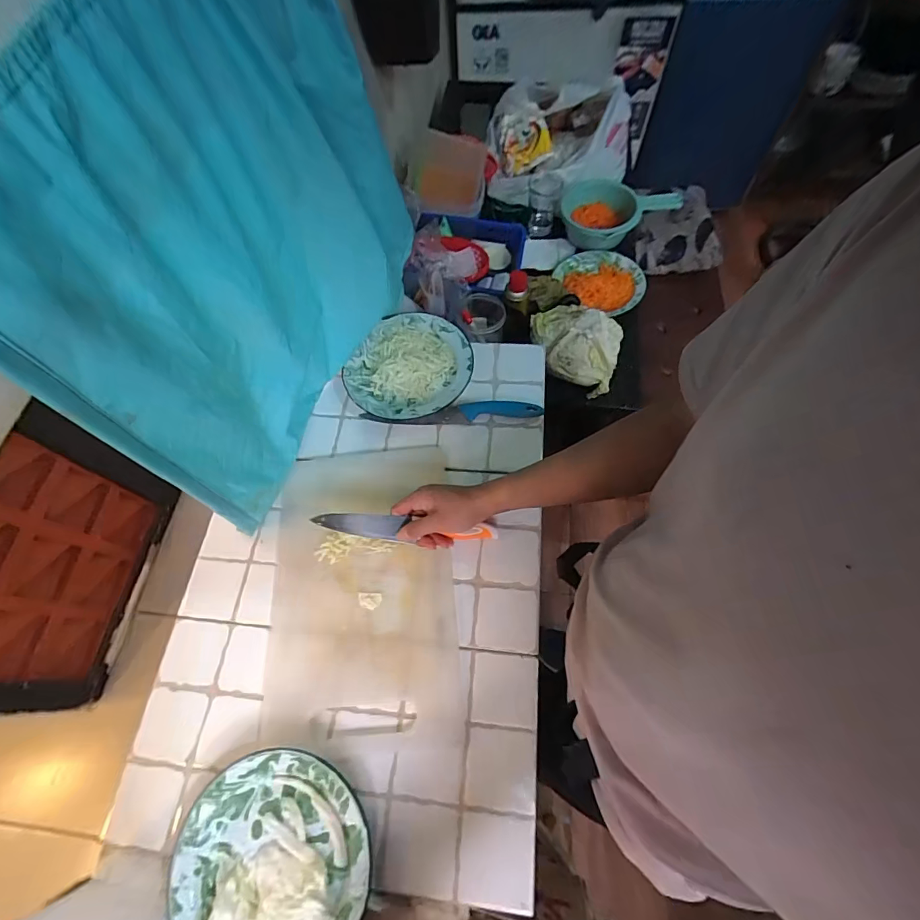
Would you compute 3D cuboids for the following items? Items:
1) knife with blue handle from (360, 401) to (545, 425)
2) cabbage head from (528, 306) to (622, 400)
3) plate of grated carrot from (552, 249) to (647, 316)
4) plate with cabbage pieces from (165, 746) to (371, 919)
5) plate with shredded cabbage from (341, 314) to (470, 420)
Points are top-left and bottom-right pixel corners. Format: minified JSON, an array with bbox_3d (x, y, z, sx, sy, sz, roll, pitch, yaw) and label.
[{"bbox_3d":[-0.014,-0.075,0.705,0.284,0.014,0.029,-4,65,2],"label":"knife with blue handle"},{"bbox_3d":[0.226,-0.226,0.881,0.175,0.103,0.135,15,67,10],"label":"cabbage head"},{"bbox_3d":[0.329,-0.421,1.033,0.202,0.026,0.175,33,71,17],"label":"plate of grated carrot"},{"bbox_3d":[-0.201,0.433,0.475,0.206,0.031,0.198,-1,65,3],"label":"plate with cabbage pieces"},{"bbox_3d":[-0.081,-0.155,0.737,0.194,0.029,0.198,-1,65,3],"label":"plate with shredded cabbage"}]

